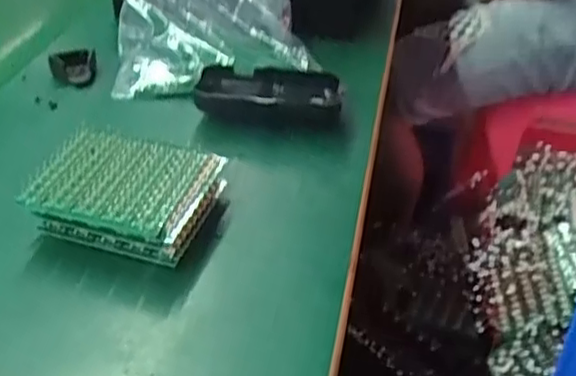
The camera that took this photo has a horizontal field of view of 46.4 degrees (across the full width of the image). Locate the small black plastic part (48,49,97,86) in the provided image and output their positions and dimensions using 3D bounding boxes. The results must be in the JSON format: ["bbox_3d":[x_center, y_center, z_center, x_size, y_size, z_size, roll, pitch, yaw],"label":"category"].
[{"bbox_3d":[-0.177,-0.100,0.556,0.037,0.023,0.025,-12,38,-14],"label":"small black plastic part"}]

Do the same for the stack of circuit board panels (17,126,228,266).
[{"bbox_3d":[-0.098,0.004,0.406,0.101,0.041,0.078,10,39,11],"label":"stack of circuit board panels"}]

